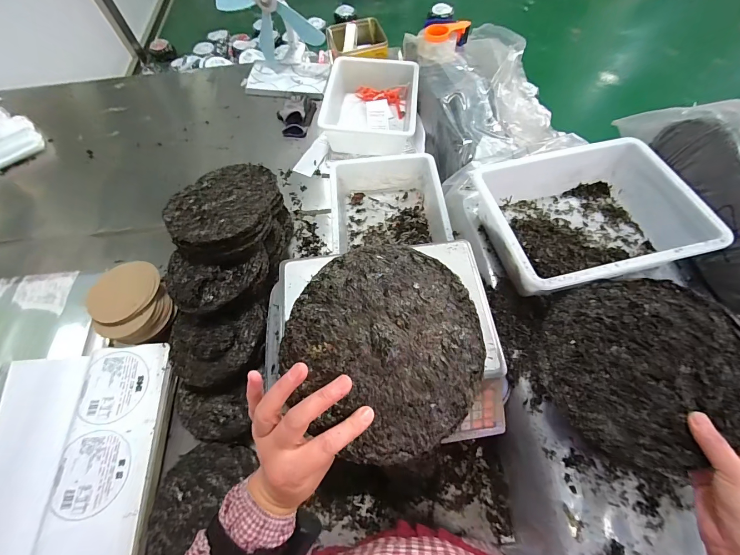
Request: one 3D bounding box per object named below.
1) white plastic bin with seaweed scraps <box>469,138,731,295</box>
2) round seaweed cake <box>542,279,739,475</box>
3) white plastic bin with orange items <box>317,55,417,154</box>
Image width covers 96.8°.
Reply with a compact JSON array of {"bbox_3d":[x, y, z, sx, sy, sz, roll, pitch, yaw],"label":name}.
[{"bbox_3d":[0.401,-0.118,0.643,0.352,0.113,0.293,-13,62,-4],"label":"white plastic bin with seaweed scraps"},{"bbox_3d":[0.303,0.095,0.369,0.190,0.010,0.192,-10,64,22],"label":"round seaweed cake"},{"bbox_3d":[0.008,-0.561,1.070,0.281,0.111,0.339,4,63,5],"label":"white plastic bin with orange items"}]

